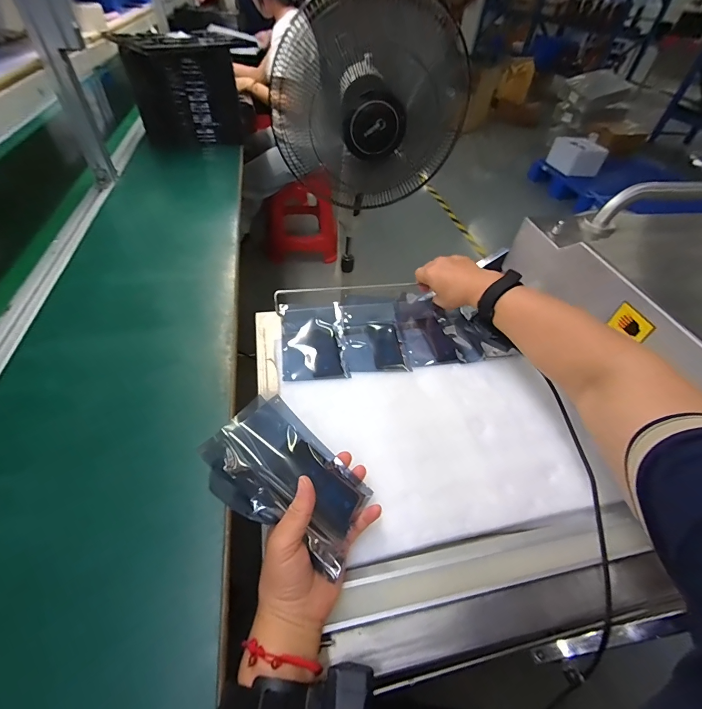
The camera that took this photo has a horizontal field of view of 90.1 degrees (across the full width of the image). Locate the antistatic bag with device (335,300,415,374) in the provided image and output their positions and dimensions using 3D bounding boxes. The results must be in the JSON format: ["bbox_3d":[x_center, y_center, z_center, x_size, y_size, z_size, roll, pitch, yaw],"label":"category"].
[{"bbox_3d":[0.030,-0.031,0.555,0.102,0.020,0.140,-3,48,-9],"label":"antistatic bag with device"}]

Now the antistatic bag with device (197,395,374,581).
[{"bbox_3d":[-0.056,0.116,0.337,0.156,0.014,0.108,41,37,-5],"label":"antistatic bag with device"}]

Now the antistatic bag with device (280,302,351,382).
[{"bbox_3d":[-0.057,-0.021,0.532,0.091,0.021,0.143,-4,48,-10],"label":"antistatic bag with device"}]

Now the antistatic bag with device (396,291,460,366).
[{"bbox_3d":[0.115,-0.048,0.581,0.081,0.017,0.159,-6,49,-12],"label":"antistatic bag with device"}]

